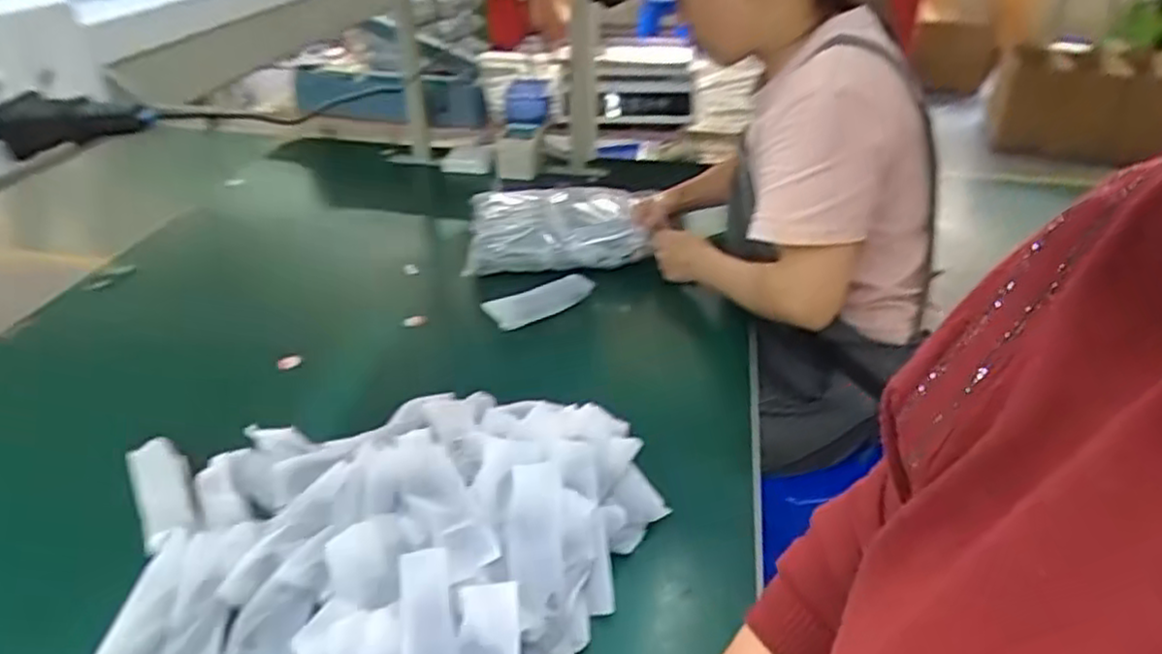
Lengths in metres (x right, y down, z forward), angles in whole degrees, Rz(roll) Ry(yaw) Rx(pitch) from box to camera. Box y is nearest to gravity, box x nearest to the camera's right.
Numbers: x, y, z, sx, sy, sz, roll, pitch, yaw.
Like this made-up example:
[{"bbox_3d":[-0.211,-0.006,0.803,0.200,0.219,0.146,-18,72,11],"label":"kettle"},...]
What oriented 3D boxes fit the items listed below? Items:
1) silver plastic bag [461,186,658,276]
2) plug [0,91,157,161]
[{"bbox_3d":[-0.042,-0.168,1.174,0.272,0.069,0.209,-2,34,-4],"label":"silver plastic bag"},{"bbox_3d":[-0.178,-0.072,0.252,0.050,0.016,0.017,-4,34,-7],"label":"plug"}]

